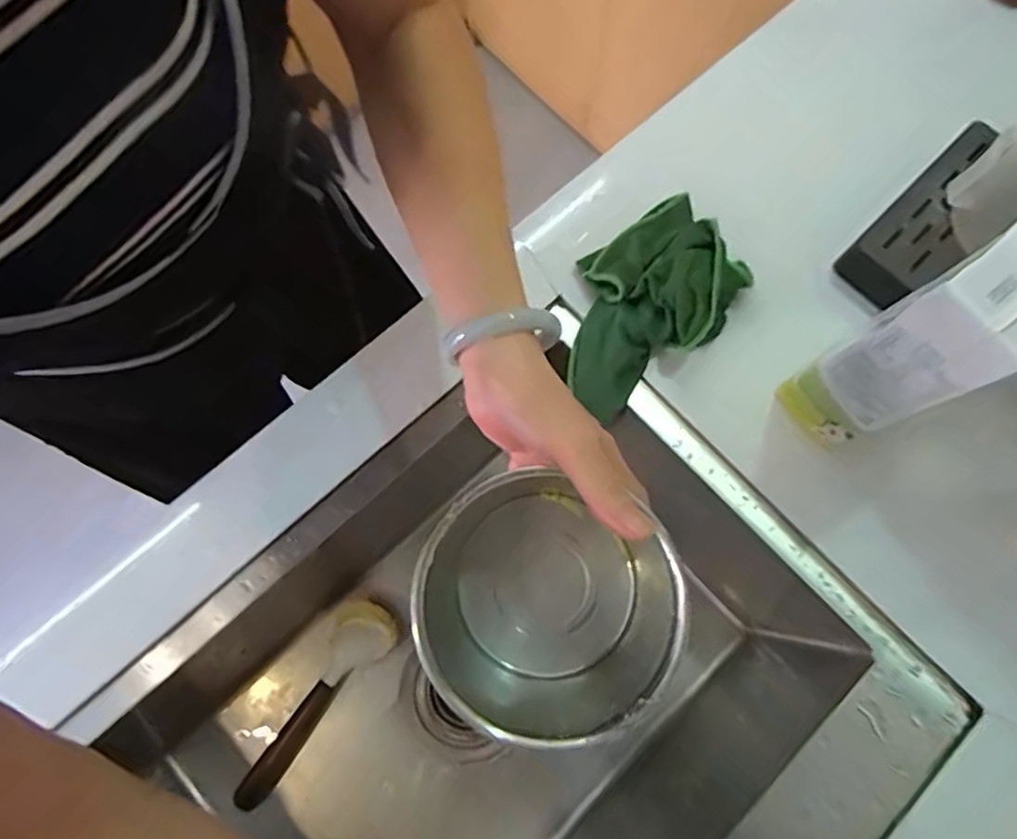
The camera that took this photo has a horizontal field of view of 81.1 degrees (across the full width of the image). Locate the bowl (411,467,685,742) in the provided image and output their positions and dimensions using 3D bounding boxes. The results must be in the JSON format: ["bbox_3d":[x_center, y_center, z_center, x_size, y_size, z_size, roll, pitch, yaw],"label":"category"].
[{"bbox_3d":[0.019,0.102,0.348,0.130,0.107,0.131,0,75,-1],"label":"bowl"}]

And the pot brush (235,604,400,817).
[{"bbox_3d":[-0.184,0.275,0.582,0.052,0.071,0.198,31,62,7],"label":"pot brush"}]

